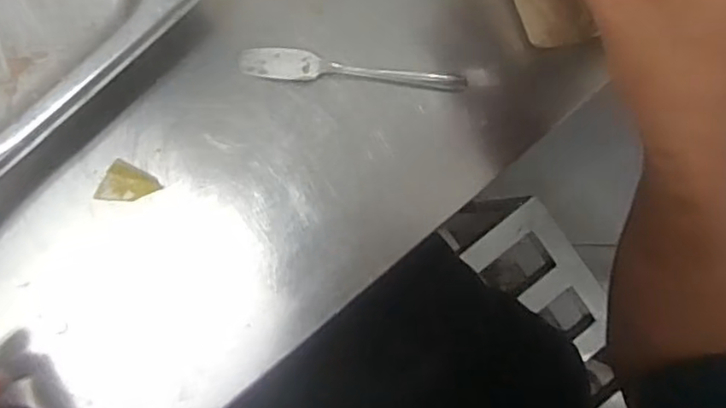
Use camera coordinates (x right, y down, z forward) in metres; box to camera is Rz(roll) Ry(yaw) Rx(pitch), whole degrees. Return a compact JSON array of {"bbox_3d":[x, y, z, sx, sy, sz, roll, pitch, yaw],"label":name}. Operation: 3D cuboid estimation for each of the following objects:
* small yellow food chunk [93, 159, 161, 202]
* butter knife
[{"bbox_3d":[-0.132,-0.009,0.360,0.028,0.006,0.025,29,83,-7],"label":"small yellow food chunk"},{"bbox_3d":[-0.005,-0.078,0.381,0.134,0.007,0.018,5,87,-9],"label":"butter knife"}]

